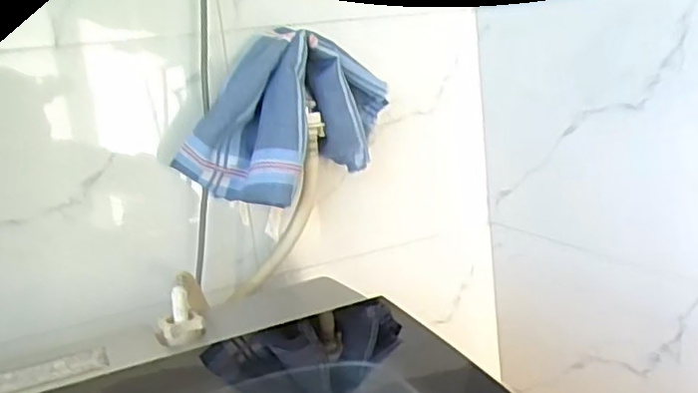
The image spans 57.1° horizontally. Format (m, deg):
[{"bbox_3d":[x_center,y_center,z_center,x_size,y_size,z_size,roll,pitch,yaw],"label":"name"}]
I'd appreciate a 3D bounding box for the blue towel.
[{"bbox_3d":[-0.074,-0.087,0.709,0.162,0.160,0.184,0,14,28],"label":"blue towel"}]

